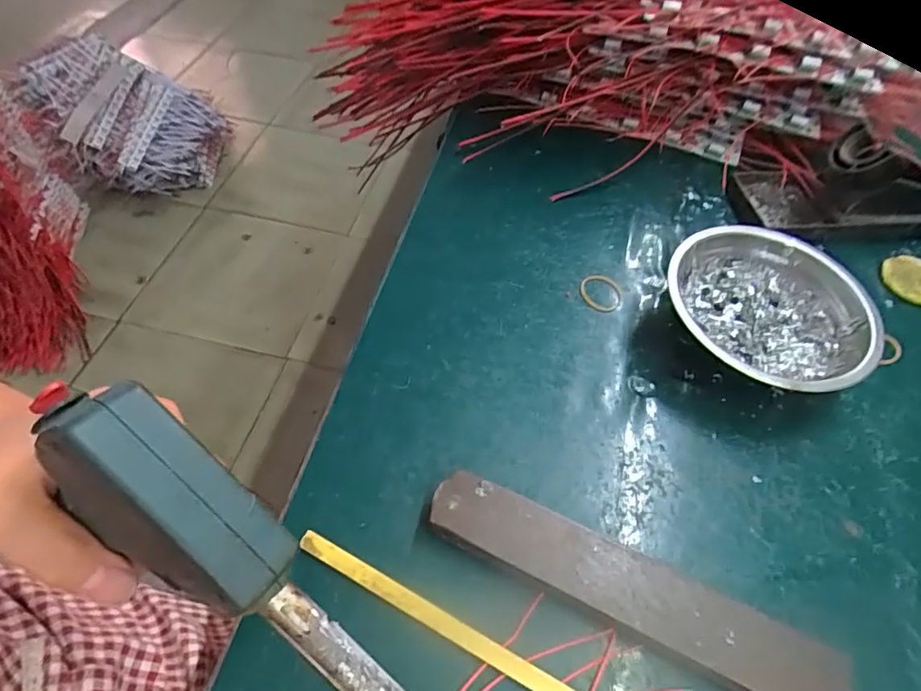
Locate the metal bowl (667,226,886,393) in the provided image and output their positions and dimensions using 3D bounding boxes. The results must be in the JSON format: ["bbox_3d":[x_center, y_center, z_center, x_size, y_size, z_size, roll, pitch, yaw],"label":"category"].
[{"bbox_3d":[0.201,-0.017,0.347,0.118,0.048,0.118,1,57,-2],"label":"metal bowl"}]

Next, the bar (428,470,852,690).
[{"bbox_3d":[0.079,0.118,0.260,0.196,0.015,0.038,23,58,12],"label":"bar"}]

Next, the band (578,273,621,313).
[{"bbox_3d":[0.098,-0.037,0.380,0.029,0.004,0.033,16,57,8],"label":"band"}]

